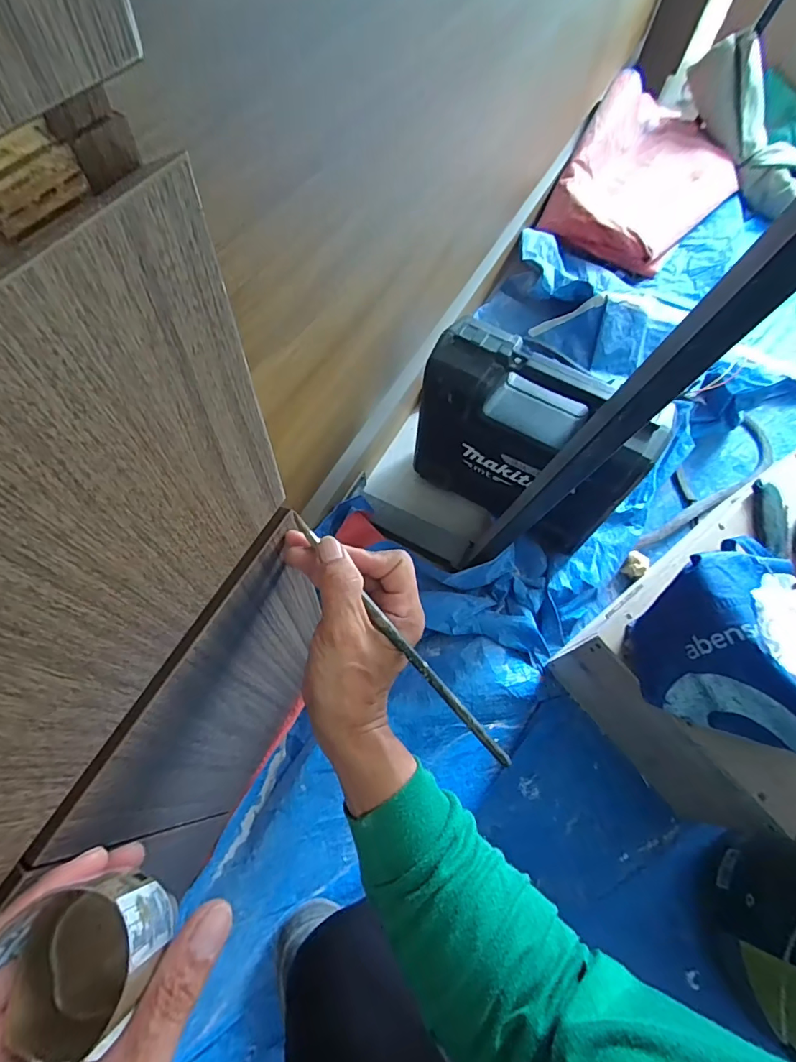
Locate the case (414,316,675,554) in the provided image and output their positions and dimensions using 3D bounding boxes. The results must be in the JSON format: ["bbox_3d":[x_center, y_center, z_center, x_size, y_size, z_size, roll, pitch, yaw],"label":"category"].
[{"bbox_3d":[0.192,-0.131,0.748,0.318,0.286,0.098,31,66,11],"label":"case"}]

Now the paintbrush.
[{"bbox_3d":[-0.003,0.064,0.306,0.008,0.005,0.206,-38,76,-19],"label":"paintbrush"}]

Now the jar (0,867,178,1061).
[{"bbox_3d":[-0.130,0.182,0.202,0.060,0.055,0.058,1,64,-3],"label":"jar"}]

